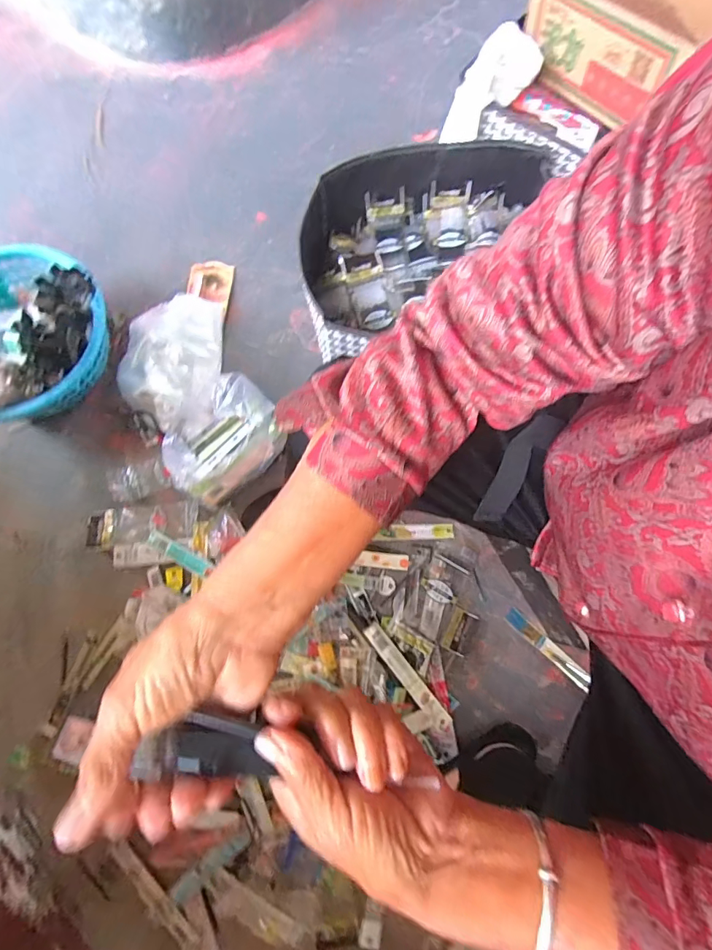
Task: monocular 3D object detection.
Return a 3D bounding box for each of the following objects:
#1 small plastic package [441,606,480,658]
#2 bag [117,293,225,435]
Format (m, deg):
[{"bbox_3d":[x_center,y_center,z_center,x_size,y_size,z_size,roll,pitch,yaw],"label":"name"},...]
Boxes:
[{"bbox_3d":[0.165,0.249,0.674,0.040,0.009,0.068,23,77,7],"label":"small plastic package"},{"bbox_3d":[-0.348,-0.213,0.788,0.180,0.054,0.259,5,75,3],"label":"bag"}]

